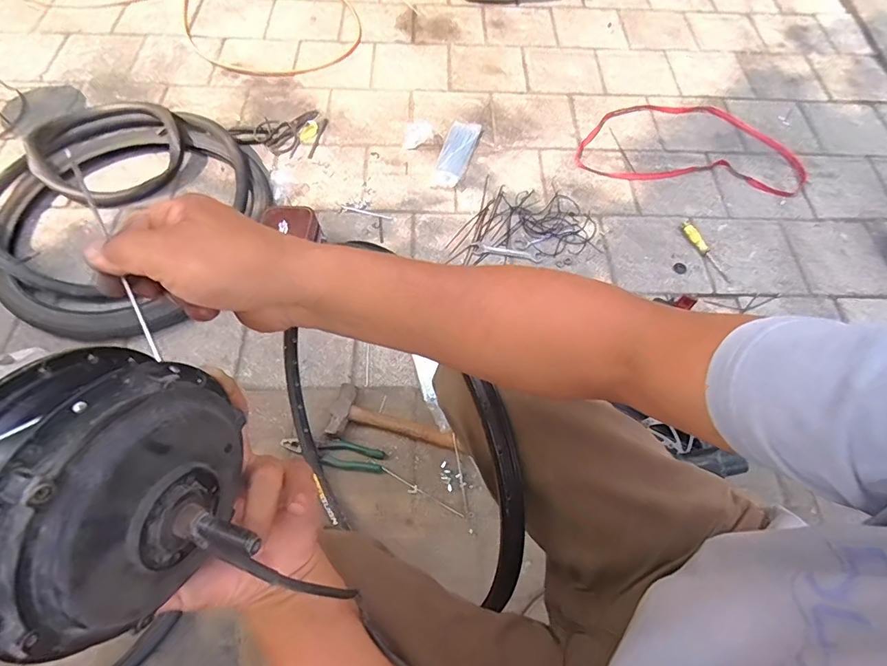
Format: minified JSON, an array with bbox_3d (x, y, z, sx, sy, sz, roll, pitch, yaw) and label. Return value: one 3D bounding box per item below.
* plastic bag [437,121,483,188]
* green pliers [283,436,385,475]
[{"bbox_3d":[0.041,-0.514,1.328,0.084,0.033,0.243,17,73,5],"label":"plastic bag"},{"bbox_3d":[-0.224,0.239,0.939,0.207,0.015,0.053,13,65,3],"label":"green pliers"}]

